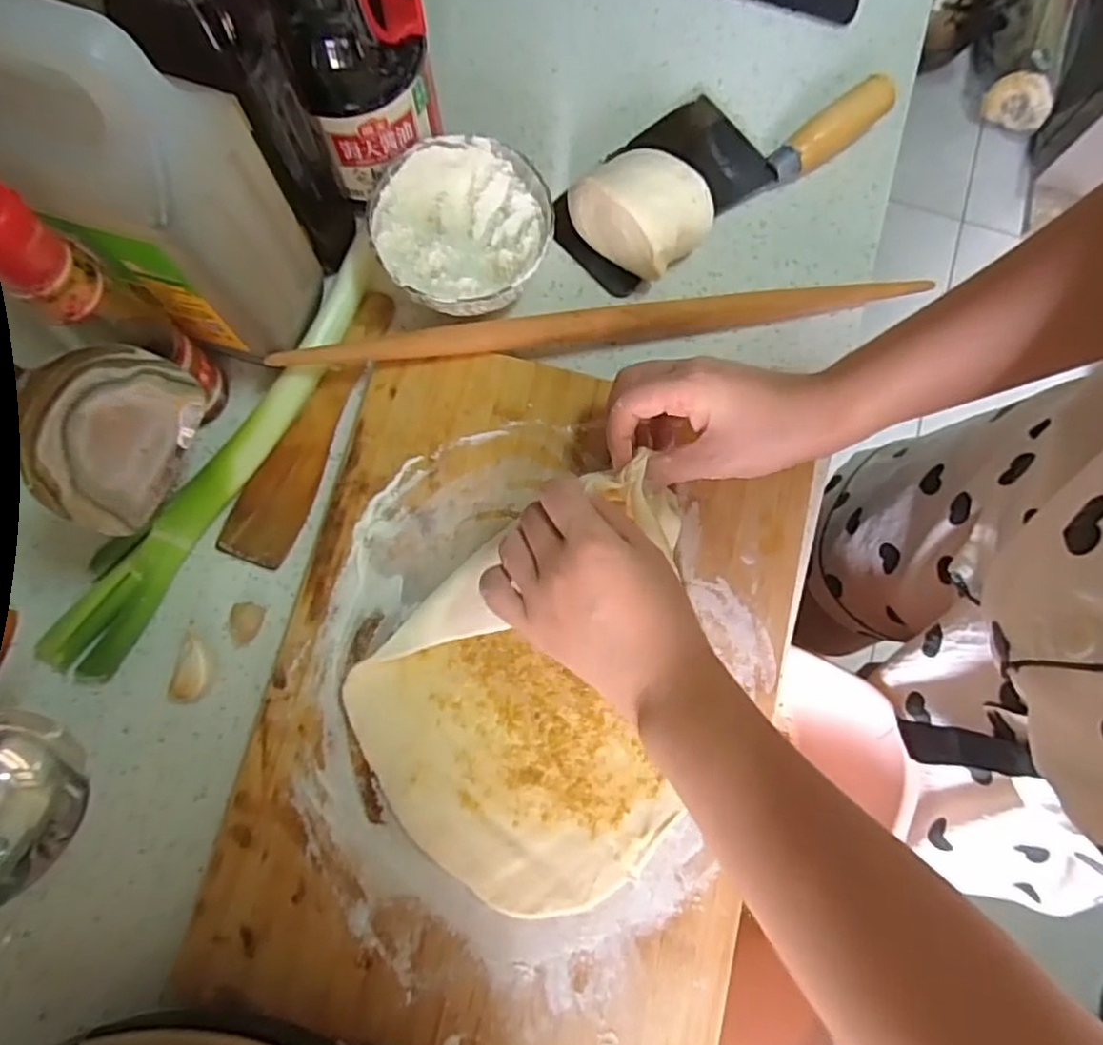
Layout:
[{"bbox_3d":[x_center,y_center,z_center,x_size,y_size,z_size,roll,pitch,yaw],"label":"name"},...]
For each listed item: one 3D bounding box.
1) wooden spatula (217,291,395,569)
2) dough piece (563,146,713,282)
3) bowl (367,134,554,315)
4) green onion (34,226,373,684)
[{"bbox_3d":[-0.159,-0.067,0.448,0.042,0.009,0.199,22,77,4],"label":"wooden spatula"},{"bbox_3d":[0.062,-0.216,0.457,0.085,0.056,0.064,40,79,8],"label":"dough piece"},{"bbox_3d":[-0.058,-0.191,0.450,0.113,0.053,0.117,0,76,-1],"label":"bowl"},{"bbox_3d":[-0.211,-0.048,0.434,0.044,0.026,0.331,31,78,6],"label":"green onion"}]

